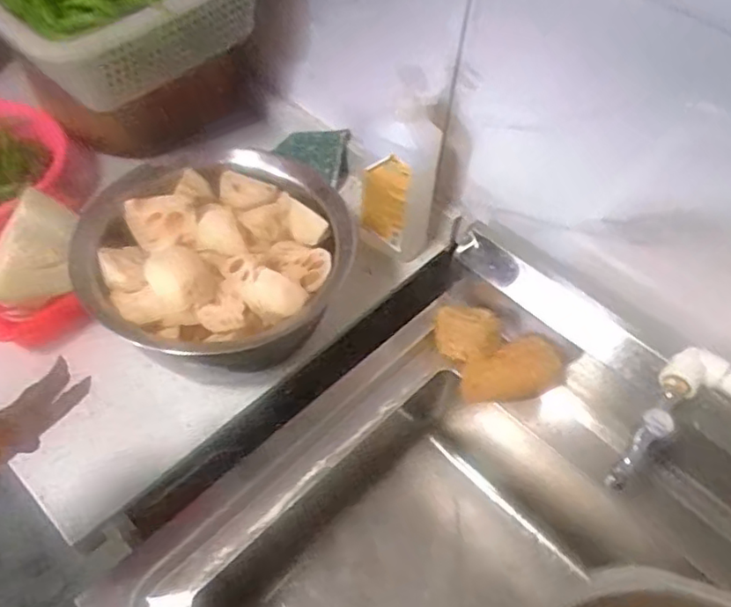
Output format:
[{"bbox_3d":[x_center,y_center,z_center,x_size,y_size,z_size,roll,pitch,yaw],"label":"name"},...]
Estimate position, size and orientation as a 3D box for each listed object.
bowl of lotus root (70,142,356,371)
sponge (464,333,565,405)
[{"bbox_3d":[-0.169,-0.049,0.729,0.294,0.117,0.275,2,53,-3],"label":"bowl of lotus root"},{"bbox_3d":[0.182,0.086,0.791,0.124,0.073,0.050,-17,8,20],"label":"sponge"}]

